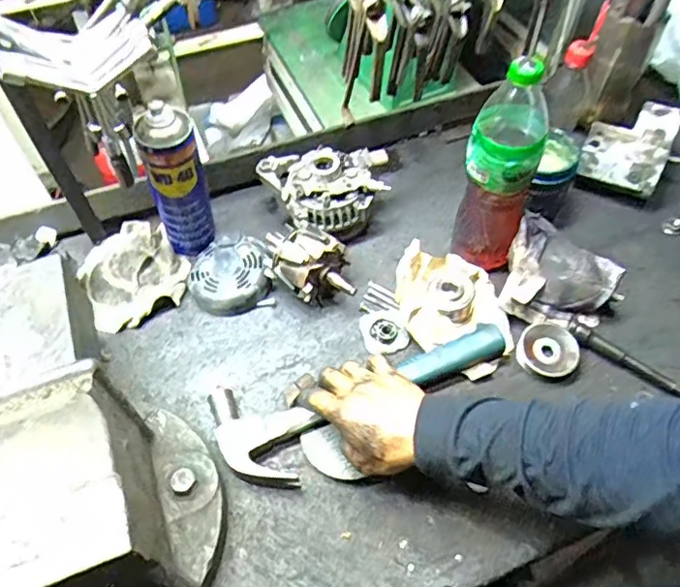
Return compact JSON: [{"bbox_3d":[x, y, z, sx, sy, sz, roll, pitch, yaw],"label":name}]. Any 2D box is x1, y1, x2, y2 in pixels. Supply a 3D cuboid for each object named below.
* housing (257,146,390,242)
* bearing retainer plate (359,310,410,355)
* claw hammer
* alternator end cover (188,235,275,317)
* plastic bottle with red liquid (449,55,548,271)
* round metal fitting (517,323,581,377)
[{"bbox_3d":[-0.024,-0.130,0.738,0.168,0.079,0.110,2,54,3],"label":"housing"},{"bbox_3d":[0.053,0.045,0.684,0.051,0.016,0.058,-14,55,-9],"label":"bearing retainer plate"},{"bbox_3d":[0.027,0.105,0.618,0.327,0.032,0.122,-22,57,-10],"label":"claw hammer"},{"bbox_3d":[-0.137,-0.024,0.716,0.107,0.034,0.102,-16,61,1],"label":"alternator end cover"},{"bbox_3d":[0.180,-0.139,0.637,0.079,0.248,0.078,12,55,9],"label":"plastic bottle with red liquid"},{"bbox_3d":[0.249,0.069,0.676,0.068,0.032,0.065,0,54,1],"label":"round metal fitting"}]

